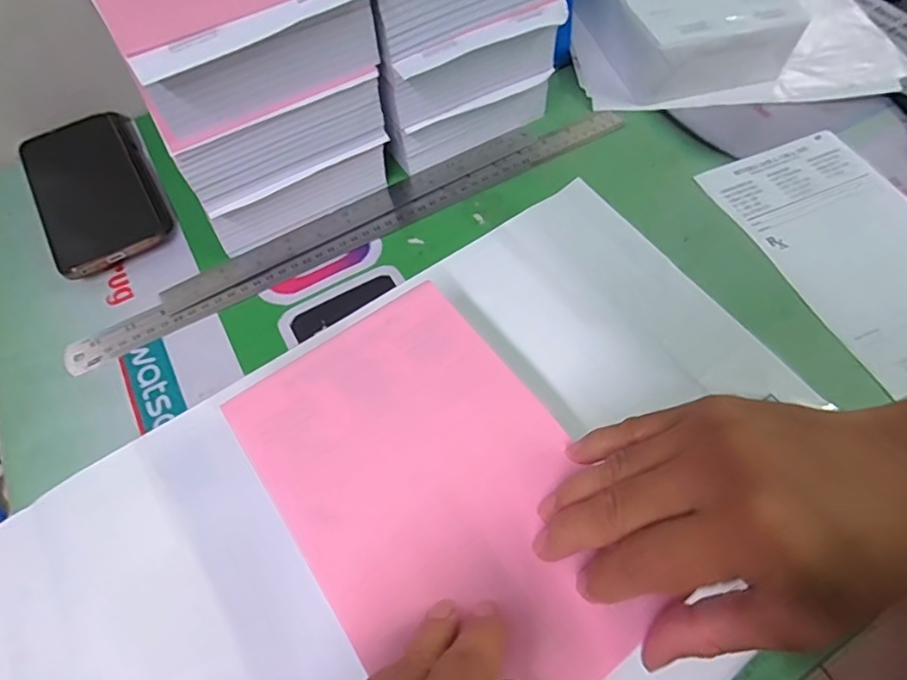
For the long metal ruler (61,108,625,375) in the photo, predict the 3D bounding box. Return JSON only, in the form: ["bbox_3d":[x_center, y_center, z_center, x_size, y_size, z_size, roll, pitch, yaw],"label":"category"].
[{"bbox_3d":[-0.061,-0.089,0.418,0.458,0.005,0.028,-28,62,-13],"label":"long metal ruler"}]

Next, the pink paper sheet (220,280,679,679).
[{"bbox_3d":[-0.009,0.070,0.262,0.132,0.009,0.206,-33,65,-15],"label":"pink paper sheet"}]

